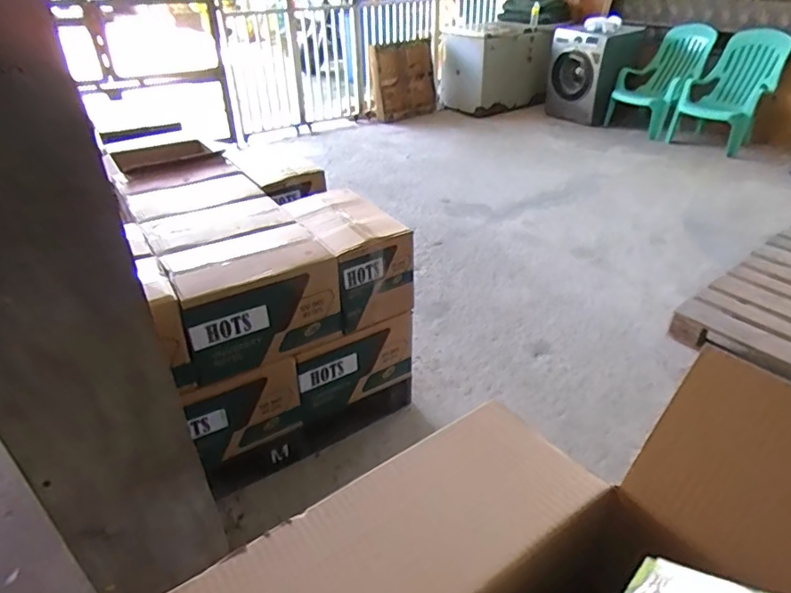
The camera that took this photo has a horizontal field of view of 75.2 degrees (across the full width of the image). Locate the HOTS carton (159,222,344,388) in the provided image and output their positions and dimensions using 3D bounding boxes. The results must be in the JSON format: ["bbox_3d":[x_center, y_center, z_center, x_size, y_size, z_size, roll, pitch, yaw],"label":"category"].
[{"bbox_3d":[-0.422,-0.007,1.532,0.432,0.293,0.310,-19,38,-26],"label":"HOTS carton"}]

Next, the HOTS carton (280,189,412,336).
[{"bbox_3d":[-0.166,-0.142,1.766,0.283,0.296,0.448,-17,37,-23],"label":"HOTS carton"}]

